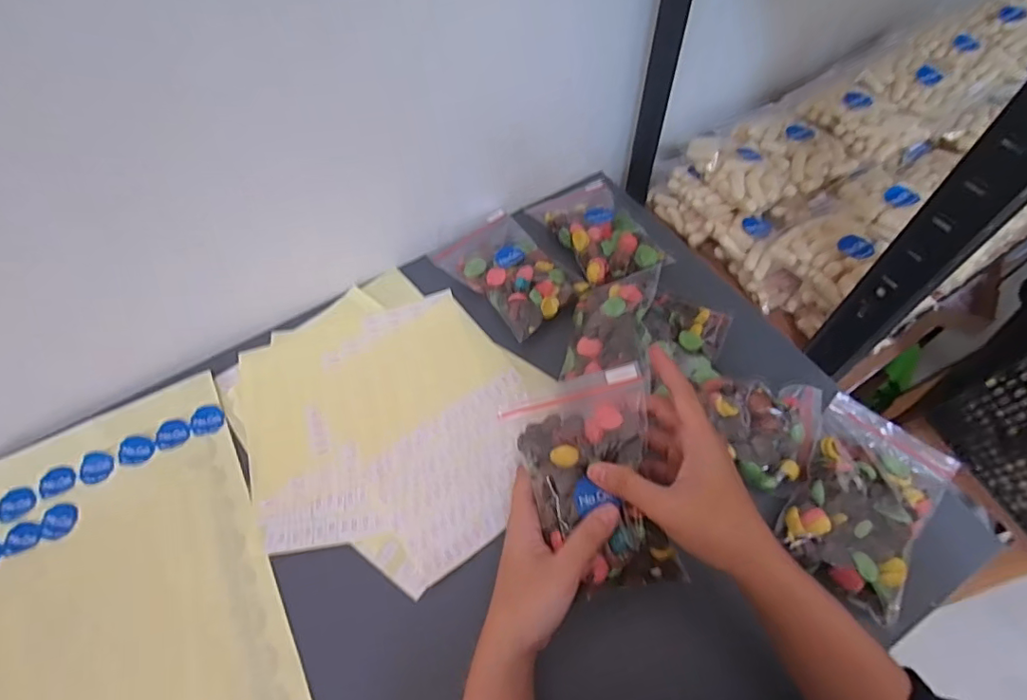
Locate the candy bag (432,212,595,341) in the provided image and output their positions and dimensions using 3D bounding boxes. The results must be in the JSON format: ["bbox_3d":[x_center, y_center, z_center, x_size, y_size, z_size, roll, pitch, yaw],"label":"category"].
[{"bbox_3d":[-0.005,-0.081,0.518,0.086,0.027,0.142,-36,64,-17],"label":"candy bag"}]

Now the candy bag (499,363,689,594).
[{"bbox_3d":[0.051,0.082,0.335,0.088,0.038,0.129,-13,62,-3],"label":"candy bag"}]

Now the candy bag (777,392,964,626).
[{"bbox_3d":[0.261,0.108,0.391,0.091,0.023,0.141,33,66,20],"label":"candy bag"}]

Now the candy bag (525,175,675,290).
[{"bbox_3d":[0.083,-0.129,0.543,0.096,0.040,0.152,-22,61,-10],"label":"candy bag"}]

